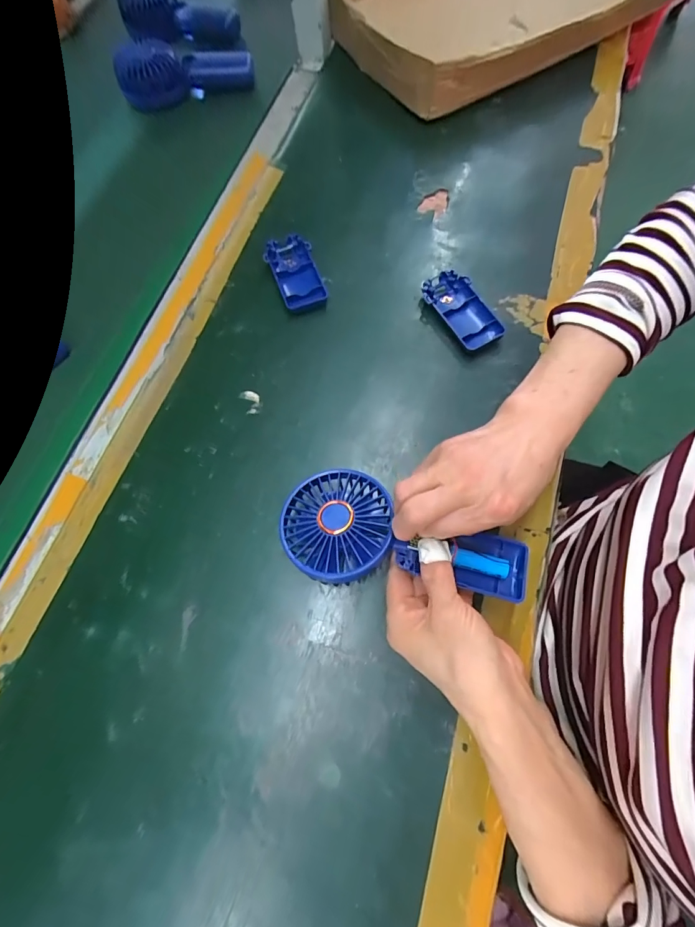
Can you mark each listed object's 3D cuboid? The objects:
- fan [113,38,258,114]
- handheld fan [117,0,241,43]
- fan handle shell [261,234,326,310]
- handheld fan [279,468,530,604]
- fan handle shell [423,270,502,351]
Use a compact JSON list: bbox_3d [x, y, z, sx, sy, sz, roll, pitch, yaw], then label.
[{"bbox_3d":[-0.224,-0.540,0.552,0.185,0.053,0.067,-7,71,0],"label":"fan"},{"bbox_3d":[-0.253,-0.697,0.611,0.187,0.072,0.056,8,71,5],"label":"handheld fan"},{"bbox_3d":[-0.055,-0.204,0.424,0.046,0.013,0.091,-20,71,-5],"label":"fan handle shell"},{"bbox_3d":[0.042,0.057,0.294,0.182,0.027,0.082,15,72,1],"label":"handheld fan"},{"bbox_3d":[0.115,-0.154,0.400,0.047,0.014,0.093,-31,73,-8],"label":"fan handle shell"}]

